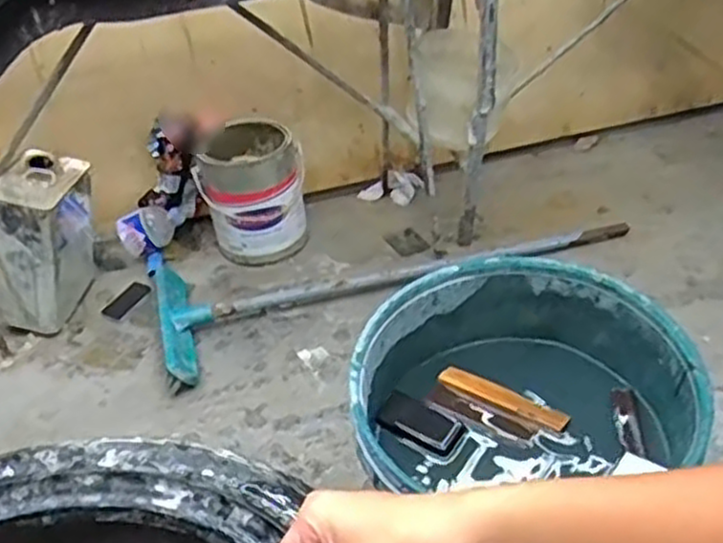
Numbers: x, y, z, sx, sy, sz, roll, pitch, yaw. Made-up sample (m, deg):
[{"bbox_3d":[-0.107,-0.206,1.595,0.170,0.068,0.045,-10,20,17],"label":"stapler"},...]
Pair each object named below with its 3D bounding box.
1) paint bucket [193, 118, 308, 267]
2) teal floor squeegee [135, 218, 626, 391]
[{"bbox_3d":[-0.185,-0.138,1.324,0.170,0.194,0.170,-3,40,2],"label":"paint bucket"},{"bbox_3d":[0.051,-0.031,1.287,0.801,0.048,0.318,-15,41,-12],"label":"teal floor squeegee"}]

